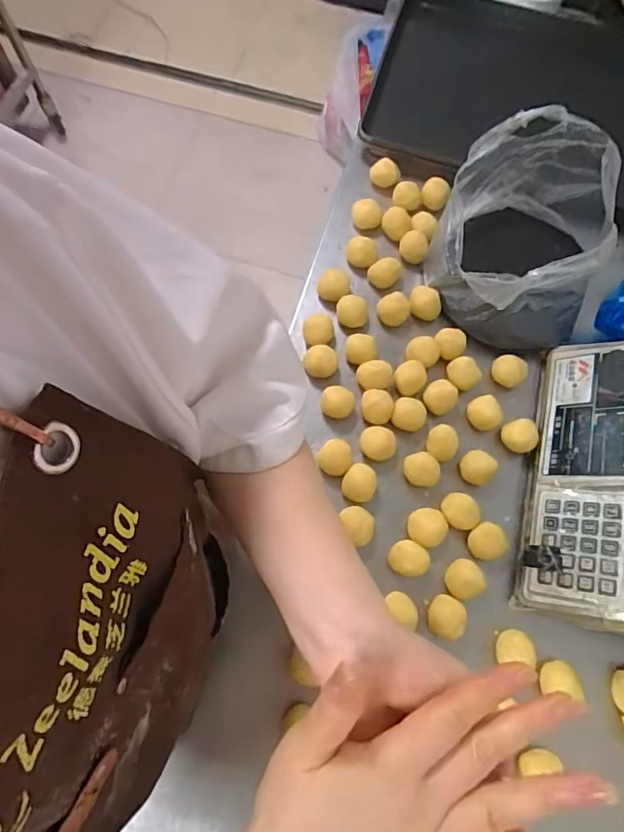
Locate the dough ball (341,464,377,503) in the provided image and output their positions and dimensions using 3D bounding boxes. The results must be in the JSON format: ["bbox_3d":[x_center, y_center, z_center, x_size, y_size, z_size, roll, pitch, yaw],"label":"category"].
[{"bbox_3d":[0.056,0.080,0.596,0.038,0.024,0.043,16,71,3],"label":"dough ball"}]

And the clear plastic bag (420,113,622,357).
[{"bbox_3d":[0.268,-0.232,0.626,0.203,0.140,0.252,22,71,5],"label":"clear plastic bag"}]

